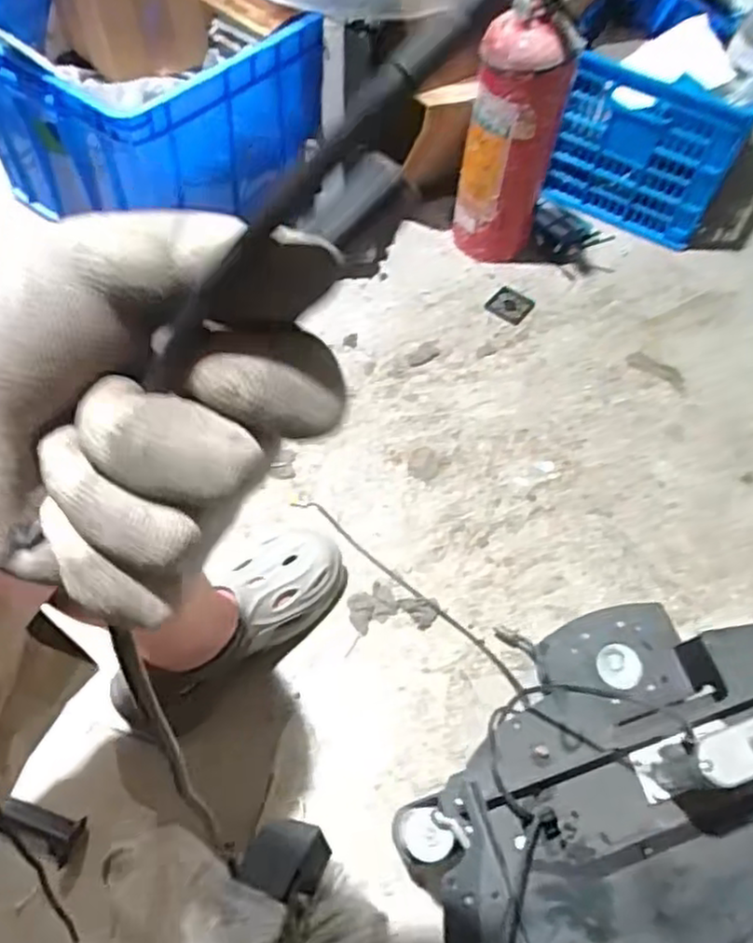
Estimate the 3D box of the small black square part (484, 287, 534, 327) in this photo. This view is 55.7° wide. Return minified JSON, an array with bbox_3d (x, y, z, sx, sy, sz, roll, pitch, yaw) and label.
[{"bbox_3d":[0.224,-0.278,1.194,0.066,0.010,0.066,35,61,20],"label":"small black square part"}]

